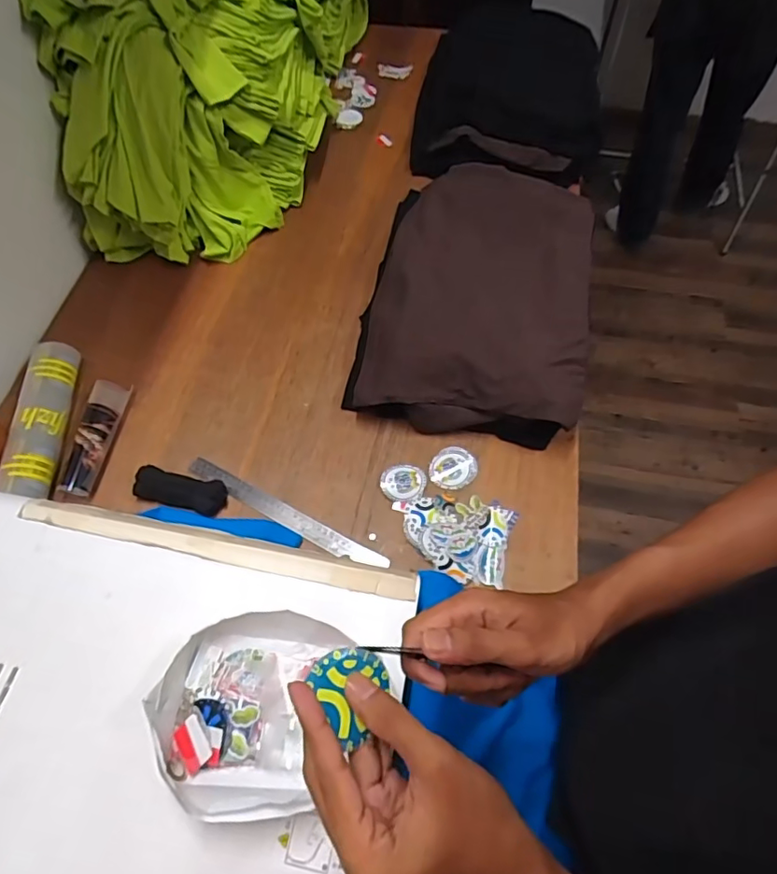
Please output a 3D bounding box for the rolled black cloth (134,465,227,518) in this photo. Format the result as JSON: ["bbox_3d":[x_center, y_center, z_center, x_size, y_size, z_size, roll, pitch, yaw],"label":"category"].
[{"bbox_3d":[-0.292,0.072,0.758,0.122,0.030,0.048,12,61,7],"label":"rolled black cloth"}]

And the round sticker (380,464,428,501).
[{"bbox_3d":[0.021,0.064,0.774,0.059,0.006,0.056,0,61,0],"label":"round sticker"}]

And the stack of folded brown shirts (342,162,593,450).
[{"bbox_3d":[0.149,-0.241,0.888,0.352,0.094,0.510,10,61,6],"label":"stack of folded brown shirts"}]

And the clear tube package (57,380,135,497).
[{"bbox_3d":[-0.431,-0.002,0.791,0.054,0.044,0.179,4,61,3],"label":"clear tube package"}]

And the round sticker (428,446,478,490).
[{"bbox_3d":[0.094,0.043,0.781,0.065,0.010,0.068,0,61,0],"label":"round sticker"}]

